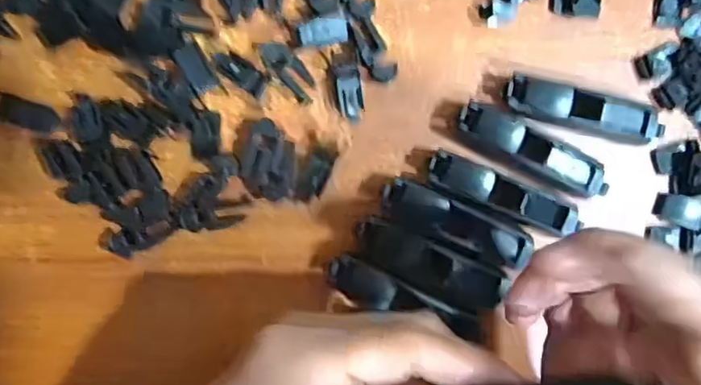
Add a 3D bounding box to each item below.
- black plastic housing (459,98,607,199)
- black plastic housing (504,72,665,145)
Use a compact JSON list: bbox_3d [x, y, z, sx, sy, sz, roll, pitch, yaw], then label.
[{"bbox_3d":[0.079,-0.018,0.252,0.073,0.017,0.018,27,91,-7],"label":"black plastic housing"},{"bbox_3d":[0.099,-0.034,0.252,0.073,0.015,0.017,12,93,-6],"label":"black plastic housing"}]

